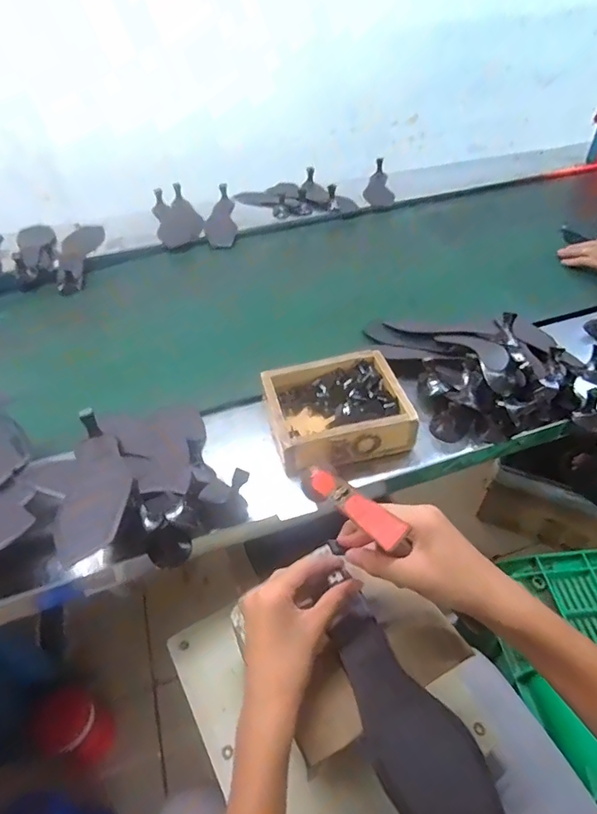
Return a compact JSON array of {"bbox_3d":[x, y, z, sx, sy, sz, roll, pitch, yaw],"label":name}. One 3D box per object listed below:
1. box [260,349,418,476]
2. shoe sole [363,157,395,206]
[{"bbox_3d":[0.051,0.003,0.656,0.180,0.060,0.158,-12,45,-9],"label":"box"},{"bbox_3d":[0.211,-0.593,1.283,0.079,0.068,0.184,-2,44,1],"label":"shoe sole"}]

